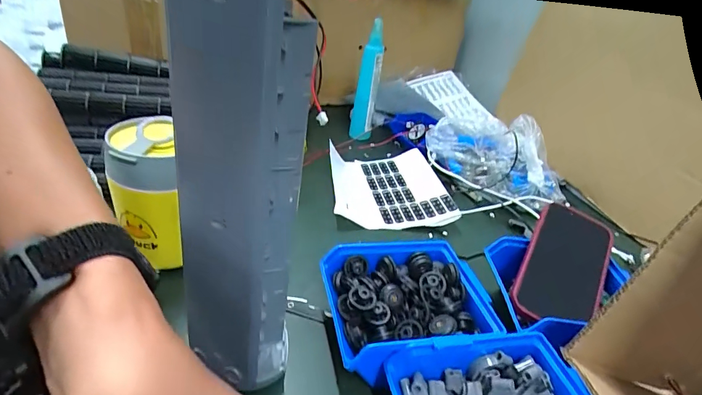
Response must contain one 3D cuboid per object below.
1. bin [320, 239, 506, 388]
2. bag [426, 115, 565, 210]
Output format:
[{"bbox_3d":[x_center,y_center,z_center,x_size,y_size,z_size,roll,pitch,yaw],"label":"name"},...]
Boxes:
[{"bbox_3d":[0.049,0.101,0.358,0.136,0.064,0.117,-4,32,-14],"label":"bin"},{"bbox_3d":[0.224,-0.065,0.616,0.218,0.117,0.084,25,35,23],"label":"bag"}]

